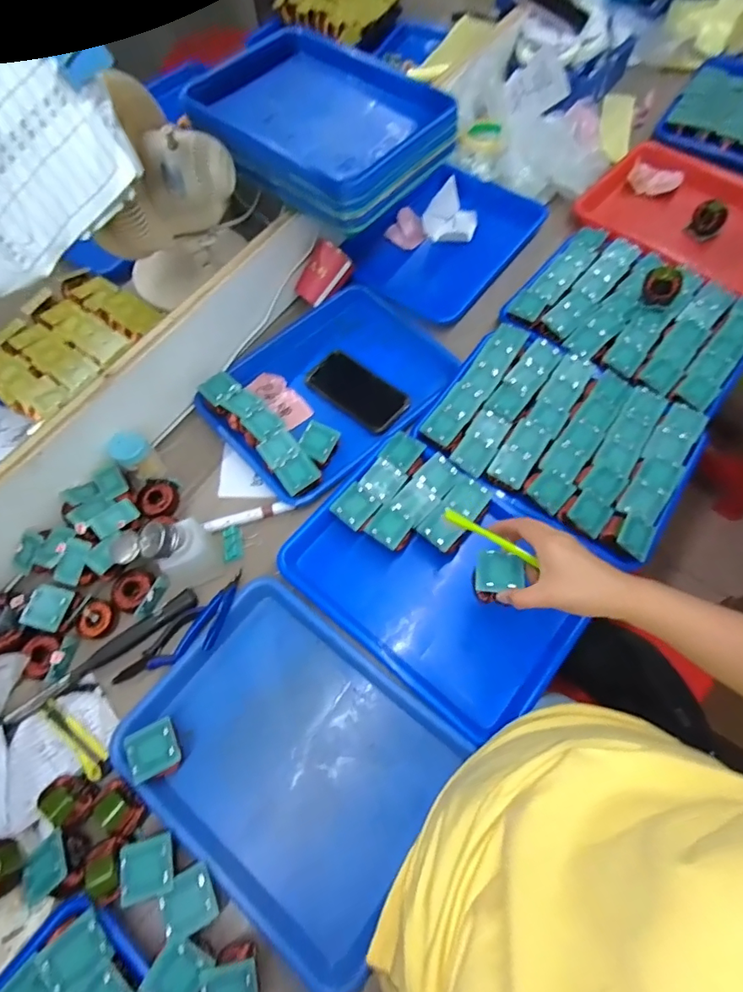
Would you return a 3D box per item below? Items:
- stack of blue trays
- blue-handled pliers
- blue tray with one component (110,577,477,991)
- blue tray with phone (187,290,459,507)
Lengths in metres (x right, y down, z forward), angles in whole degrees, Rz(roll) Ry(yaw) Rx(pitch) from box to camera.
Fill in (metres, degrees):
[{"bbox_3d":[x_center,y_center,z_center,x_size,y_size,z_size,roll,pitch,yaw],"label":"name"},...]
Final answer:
[{"bbox_3d":[-0.064,-0.544,0.706,0.323,0.057,0.282,36,71,17],"label":"stack of blue trays"},{"bbox_3d":[-0.213,0.159,0.554,0.170,0.018,0.053,-39,70,-15],"label":"blue-handled pliers"},{"bbox_3d":[-0.083,0.267,0.506,0.320,0.031,0.244,37,72,17],"label":"blue tray with one component"},{"bbox_3d":[-0.060,-0.164,0.708,0.335,0.066,0.266,-40,70,-15],"label":"blue tray with phone"}]

